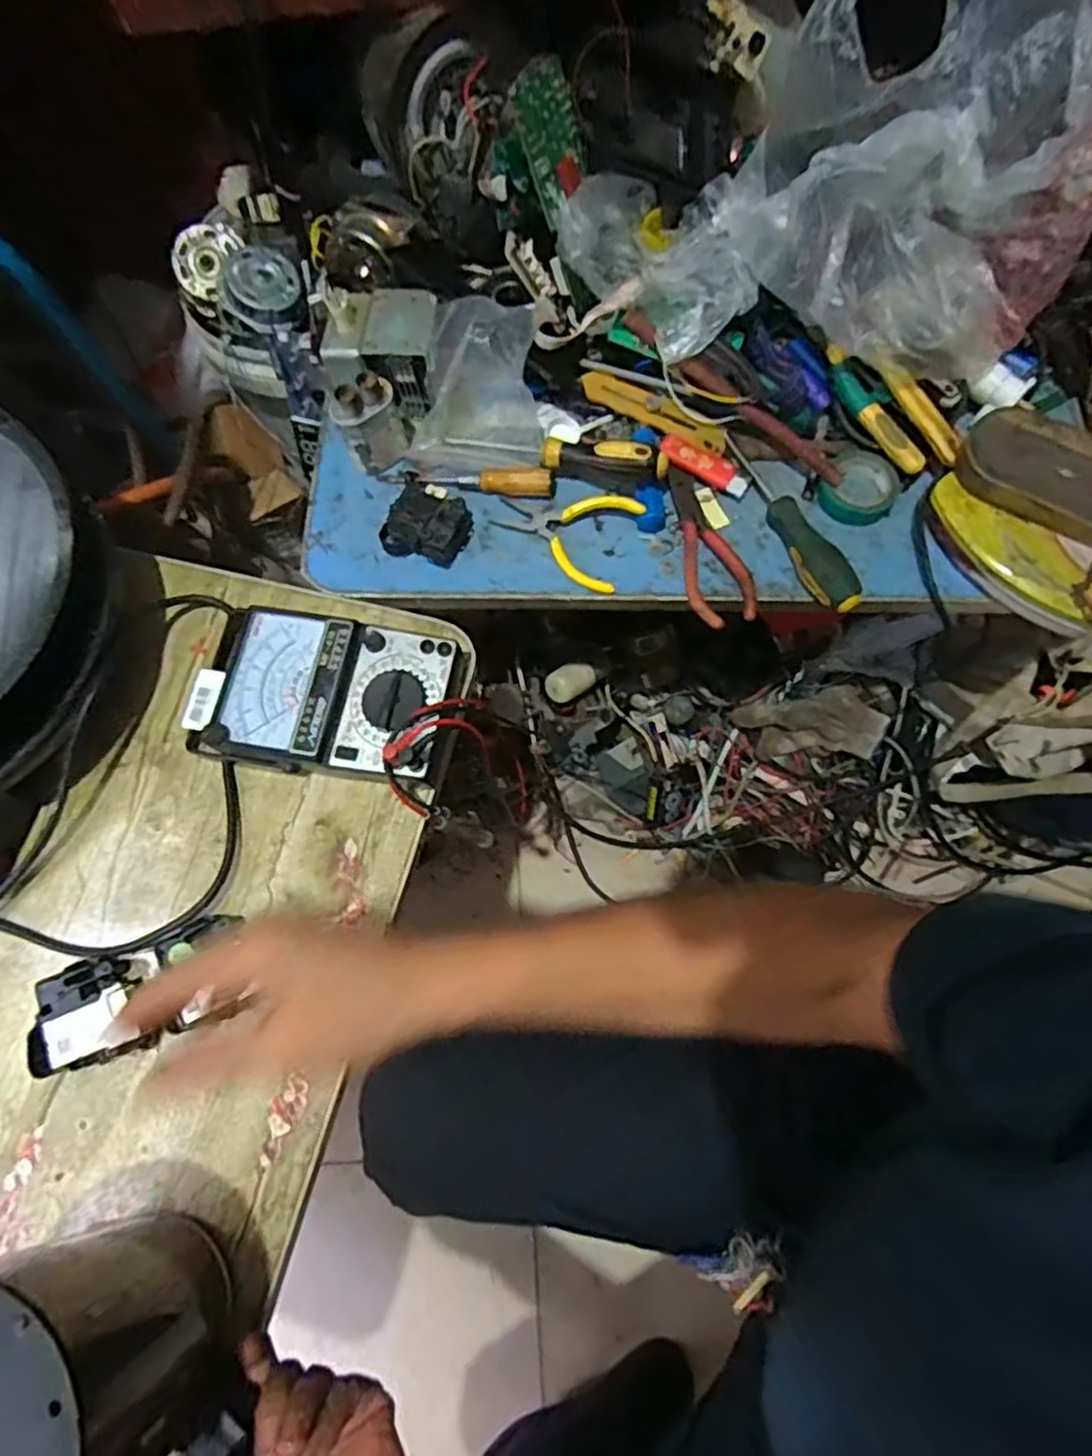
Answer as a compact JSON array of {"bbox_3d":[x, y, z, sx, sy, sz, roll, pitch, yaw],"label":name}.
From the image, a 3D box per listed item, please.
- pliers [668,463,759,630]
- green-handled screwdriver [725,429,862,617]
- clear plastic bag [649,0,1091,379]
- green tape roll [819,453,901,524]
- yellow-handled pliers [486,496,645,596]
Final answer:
[{"bbox_3d":[0.128,-0.150,0.591,0.051,0.018,0.153,-15,72,-2],"label":"pliers"},{"bbox_3d":[0.194,-0.171,0.586,0.031,0.024,0.180,-25,73,-6],"label":"green-handled screwdriver"},{"bbox_3d":[0.239,-0.385,0.505,0.286,0.205,0.140,8,72,5],"label":"clear plastic bag"},{"bbox_3d":[0.259,-0.197,0.600,0.056,0.015,0.059,-1,72,2],"label":"green tape roll"},{"bbox_3d":[0.012,-0.161,0.593,0.114,0.023,0.073,19,74,9],"label":"yellow-handled pliers"}]

